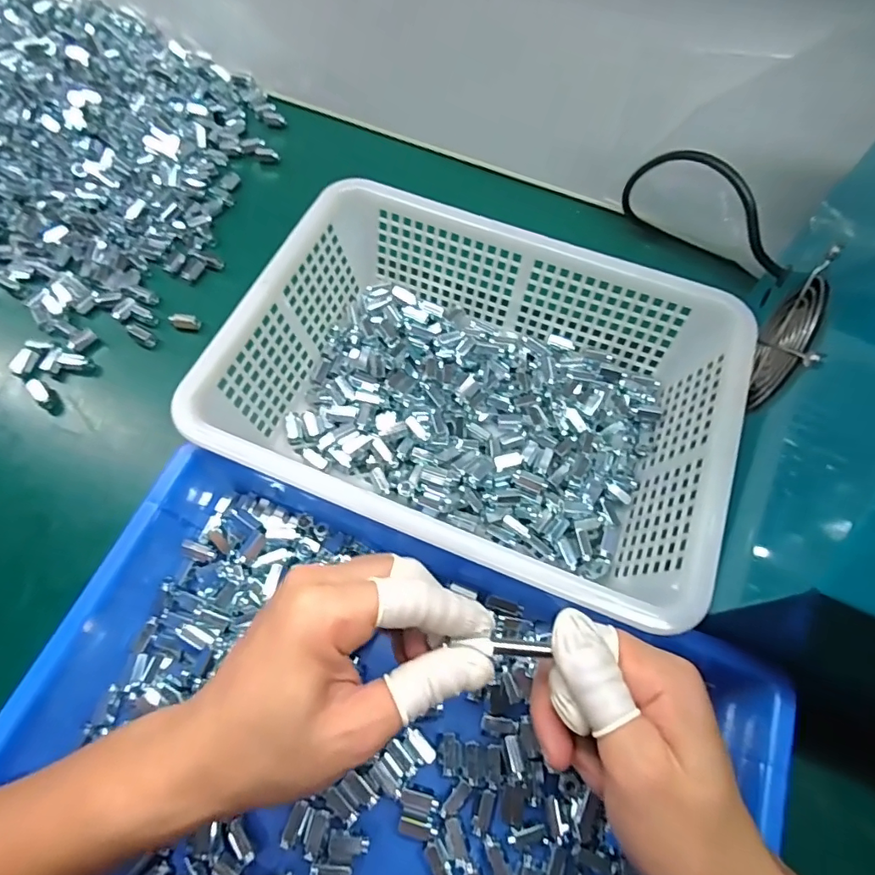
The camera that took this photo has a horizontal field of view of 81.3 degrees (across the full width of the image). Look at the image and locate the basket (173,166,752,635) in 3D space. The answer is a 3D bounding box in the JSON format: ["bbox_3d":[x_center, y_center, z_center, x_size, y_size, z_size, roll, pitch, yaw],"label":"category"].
[{"bbox_3d":[0.029,-0.036,0.356,0.312,0.082,0.222,20,67,8],"label":"basket"}]

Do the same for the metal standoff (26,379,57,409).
[{"bbox_3d":[-0.303,-0.035,0.387,0.010,0.009,0.027,-42,73,-18],"label":"metal standoff"}]

